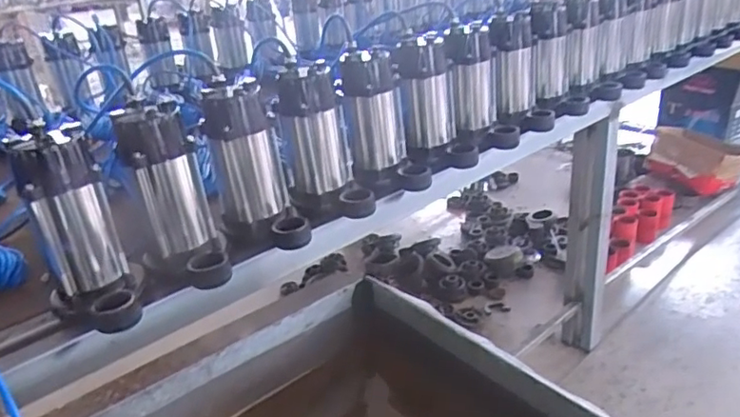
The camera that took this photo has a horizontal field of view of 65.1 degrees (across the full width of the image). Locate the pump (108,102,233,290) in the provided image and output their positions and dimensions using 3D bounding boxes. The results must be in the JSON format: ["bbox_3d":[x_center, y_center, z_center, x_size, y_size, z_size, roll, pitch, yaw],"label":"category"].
[{"bbox_3d":[-0.270,-0.017,0.780,0.105,0.221,0.141,-14,27,-18],"label":"pump"}]

